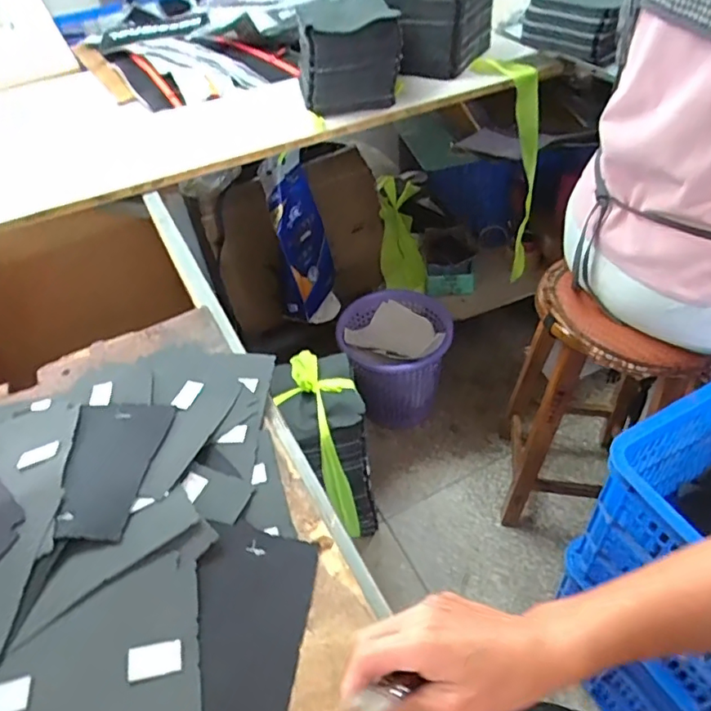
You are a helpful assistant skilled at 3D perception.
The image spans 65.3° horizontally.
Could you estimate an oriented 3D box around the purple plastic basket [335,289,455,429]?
[{"bbox_3d":[0.094,0.011,1.414,0.282,0.311,0.263,3,46,10],"label":"purple plastic basket"}]

